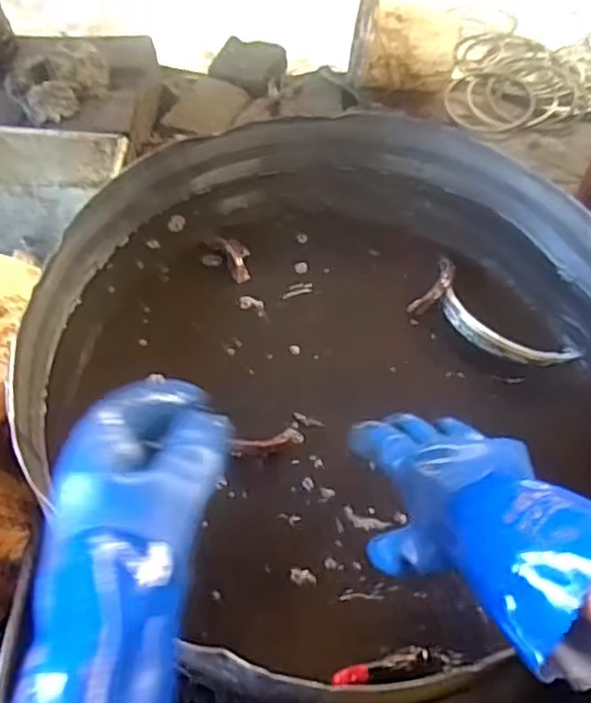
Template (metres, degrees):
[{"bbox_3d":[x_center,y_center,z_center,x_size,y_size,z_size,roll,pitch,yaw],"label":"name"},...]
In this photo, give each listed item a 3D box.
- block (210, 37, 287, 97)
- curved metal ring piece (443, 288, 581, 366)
[{"bbox_3d":[-0.096,-0.537,1.306,0.146,0.063,0.091,16,59,10],"label":"block"},{"bbox_3d":[0.207,-0.016,0.684,0.140,0.021,0.040,25,61,15],"label":"curved metal ring piece"}]

